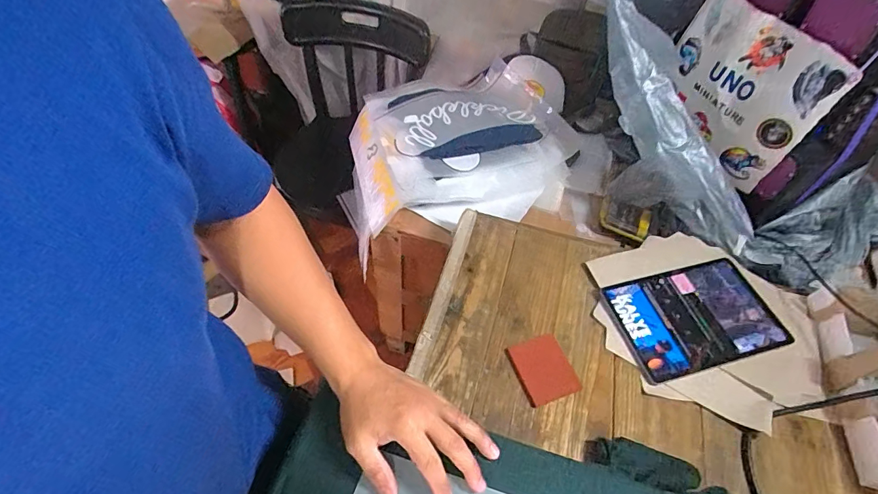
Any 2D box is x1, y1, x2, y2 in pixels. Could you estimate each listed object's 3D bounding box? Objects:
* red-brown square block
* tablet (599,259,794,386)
[{"bbox_3d":[0.149,0.173,0.618,0.079,0.007,0.088,-17,55,-13],"label":"red-brown square block"},{"bbox_3d":[0.394,0.107,0.668,0.248,0.012,0.159,-11,54,-9],"label":"tablet"}]

